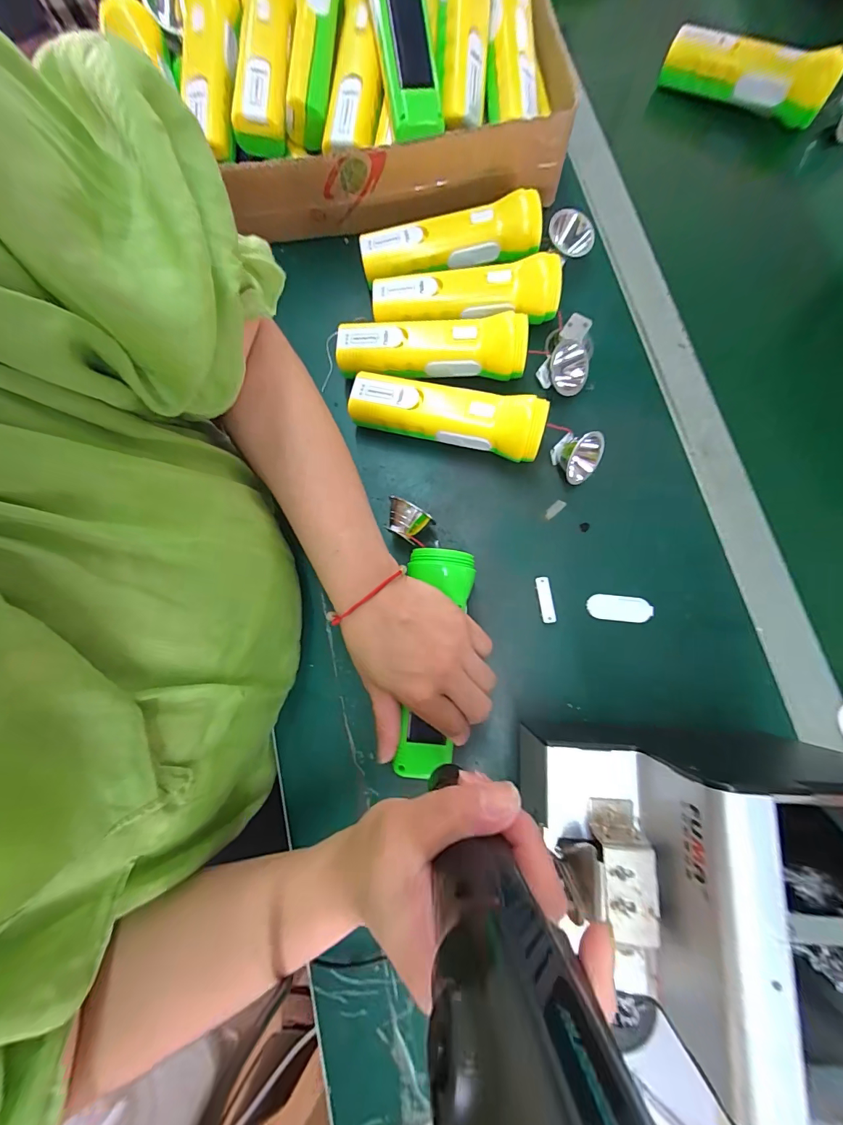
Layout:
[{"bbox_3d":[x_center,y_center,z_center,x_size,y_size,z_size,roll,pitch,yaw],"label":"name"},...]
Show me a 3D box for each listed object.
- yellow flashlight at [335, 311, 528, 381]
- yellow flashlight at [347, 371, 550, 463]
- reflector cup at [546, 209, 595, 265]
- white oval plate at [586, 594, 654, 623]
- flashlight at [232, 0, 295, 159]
[{"bbox_3d":[0.007,-0.187,0.363,0.168,0.046,0.052,2,77,2],"label":"yellow flashlight"},{"bbox_3d":[0.020,-0.128,0.351,0.168,0.047,0.048,15,78,5],"label":"yellow flashlight"},{"bbox_3d":[0.143,-0.311,0.386,0.043,0.023,0.042,0,77,2],"label":"reflector cup"},{"bbox_3d":[0.165,0.038,0.333,0.052,0.004,0.021,6,78,3],"label":"white oval plate"},{"bbox_3d":[-0.147,-0.474,0.384,0.058,0.056,0.183,1,82,-14],"label":"flashlight"}]

